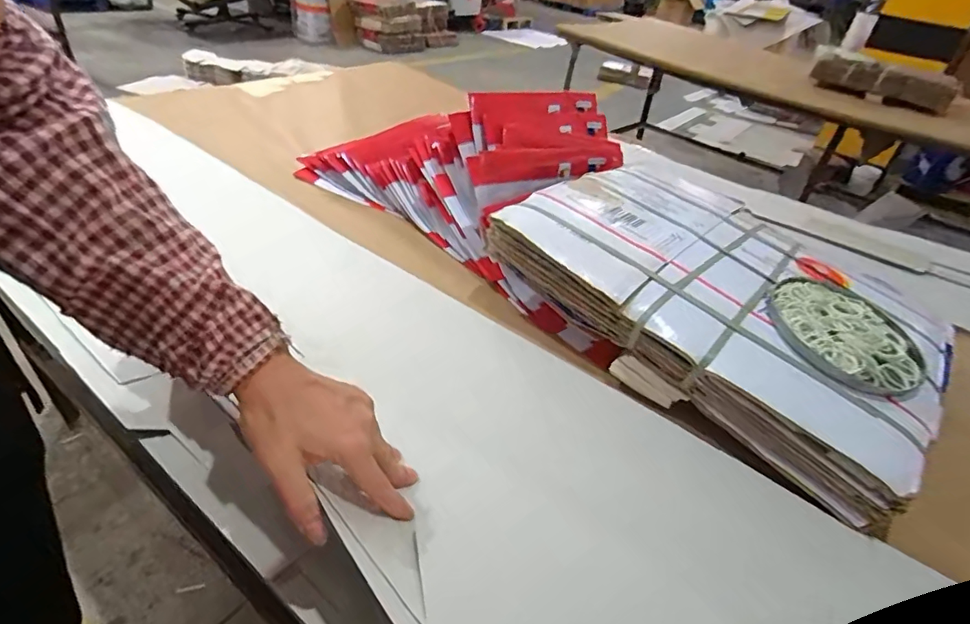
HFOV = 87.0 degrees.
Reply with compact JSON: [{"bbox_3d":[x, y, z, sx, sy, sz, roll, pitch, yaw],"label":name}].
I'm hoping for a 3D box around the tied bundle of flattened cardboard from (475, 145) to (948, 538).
[{"bbox_3d":[0.314,-0.034,0.670,0.509,0.113,0.390,34,43,30],"label":"tied bundle of flattened cardboard"}]

